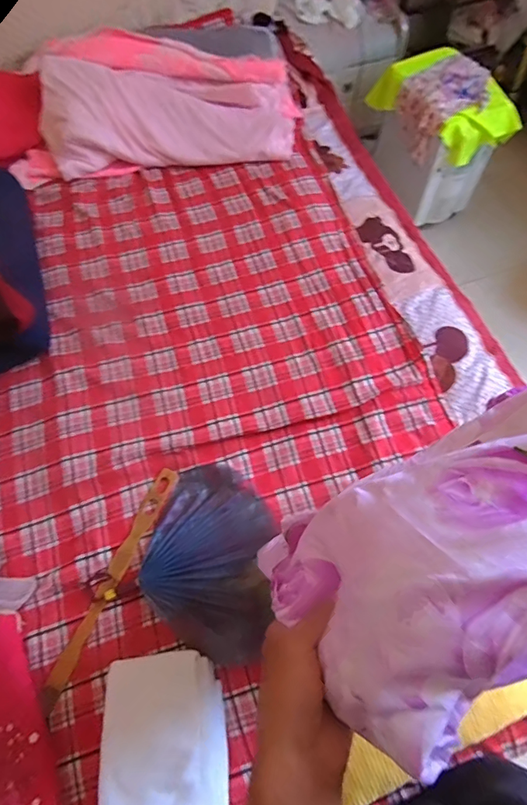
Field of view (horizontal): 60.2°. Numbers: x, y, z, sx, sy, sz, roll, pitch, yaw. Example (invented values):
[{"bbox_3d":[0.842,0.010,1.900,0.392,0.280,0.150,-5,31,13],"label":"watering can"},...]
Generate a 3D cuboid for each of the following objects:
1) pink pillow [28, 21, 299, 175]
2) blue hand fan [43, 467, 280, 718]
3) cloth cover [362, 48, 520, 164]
[{"bbox_3d":[-0.283,-0.882,1.316,0.750,0.159,0.424,-5,66,0],"label":"pink pillow"},{"bbox_3d":[-0.098,0.288,0.870,0.249,0.032,0.332,10,67,7],"label":"blue hand fan"},{"bbox_3d":[0.592,-0.996,1.546,0.255,0.207,0.472,-35,68,-13],"label":"cloth cover"}]

